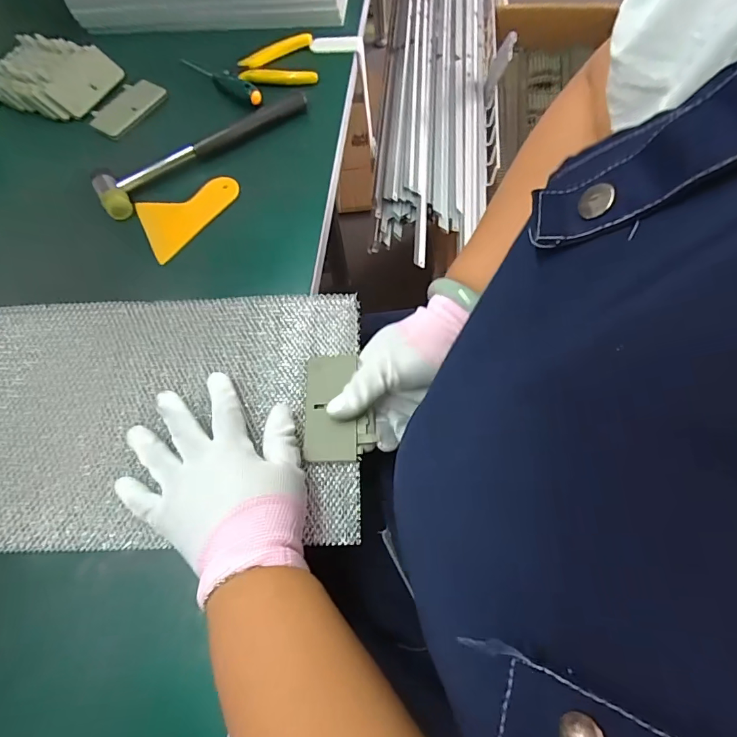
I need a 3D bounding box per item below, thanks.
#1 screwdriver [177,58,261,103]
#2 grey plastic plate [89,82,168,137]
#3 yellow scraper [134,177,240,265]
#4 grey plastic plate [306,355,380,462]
[{"bbox_3d":[-0.171,-0.329,0.495,0.130,0.019,0.021,40,75,19],"label":"screwdriver"},{"bbox_3d":[-0.276,-0.300,0.501,0.060,0.005,0.082,33,73,17],"label":"grey plastic plate"},{"bbox_3d":[-0.174,-0.155,0.435,0.100,0.006,0.075,-28,67,-7],"label":"yellow scraper"},{"bbox_3d":[-0.024,0.030,0.344,0.051,0.005,0.084,-4,66,1],"label":"grey plastic plate"}]

